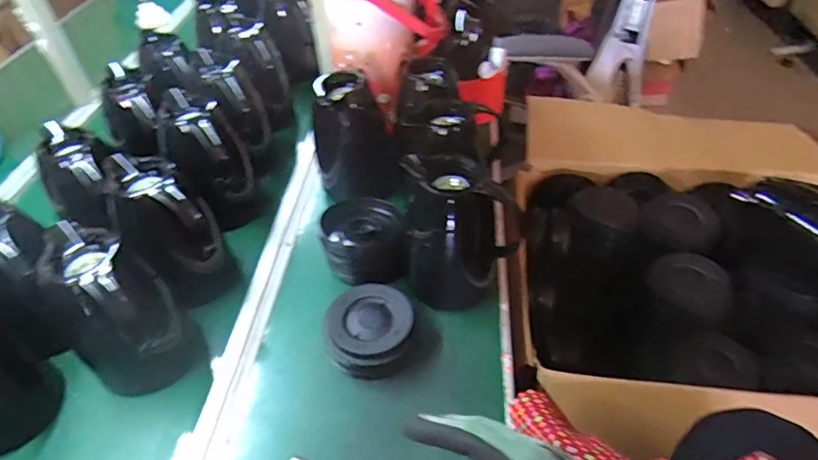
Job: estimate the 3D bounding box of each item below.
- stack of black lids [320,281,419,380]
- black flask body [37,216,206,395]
[{"bbox_3d":[-0.048,0.131,0.660,0.119,0.046,0.117,-6,45,-2],"label":"stack of black lids"},{"bbox_3d":[-0.333,0.099,0.602,0.132,0.199,0.102,5,46,10],"label":"black flask body"}]

